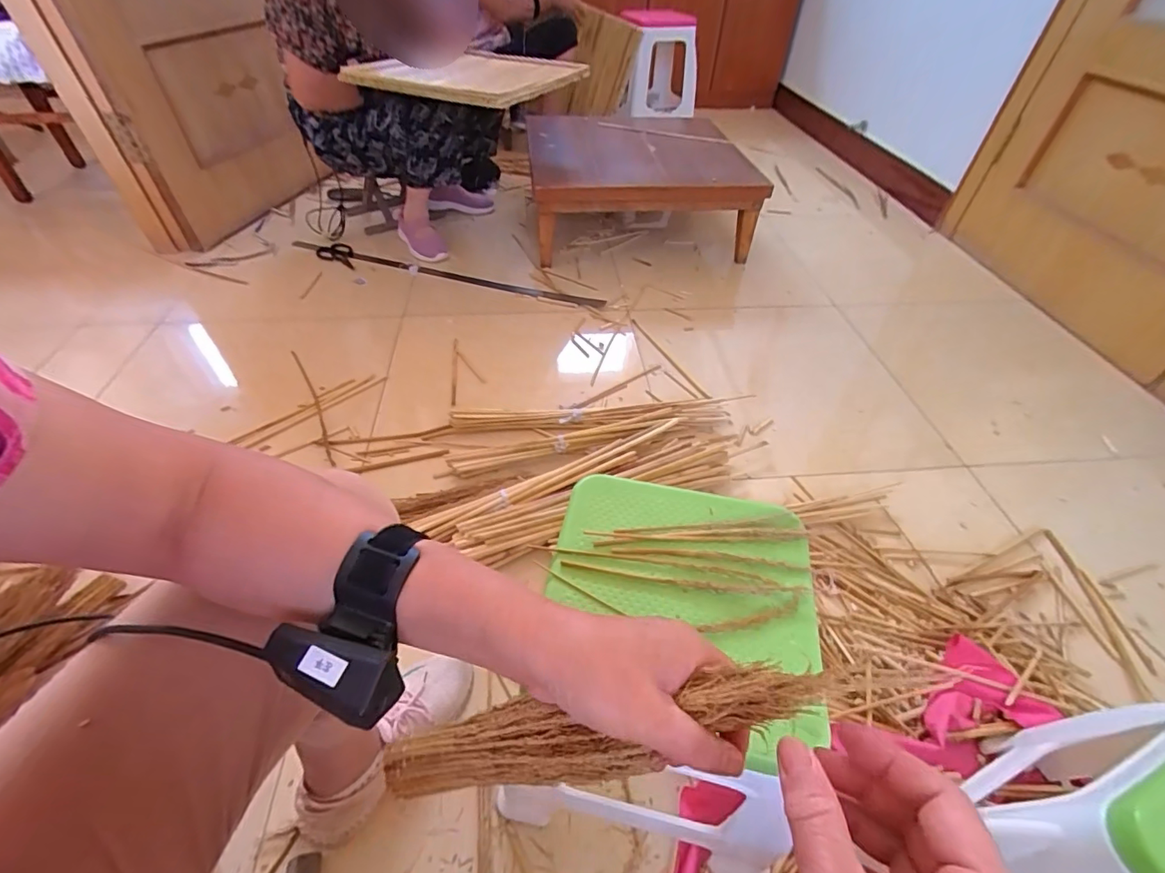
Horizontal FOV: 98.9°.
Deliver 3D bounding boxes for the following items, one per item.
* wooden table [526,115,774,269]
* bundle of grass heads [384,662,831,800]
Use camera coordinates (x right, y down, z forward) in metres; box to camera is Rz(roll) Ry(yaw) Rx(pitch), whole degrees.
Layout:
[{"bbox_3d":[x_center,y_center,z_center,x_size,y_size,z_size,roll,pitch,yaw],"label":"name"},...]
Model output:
[{"bbox_3d":[0.161,-0.851,1.647,0.642,0.278,0.776,-4,47,-5],"label":"wooden table"},{"bbox_3d":[-0.013,0.174,0.286,0.295,0.024,0.041,-26,41,24],"label":"bundle of grass heads"}]

